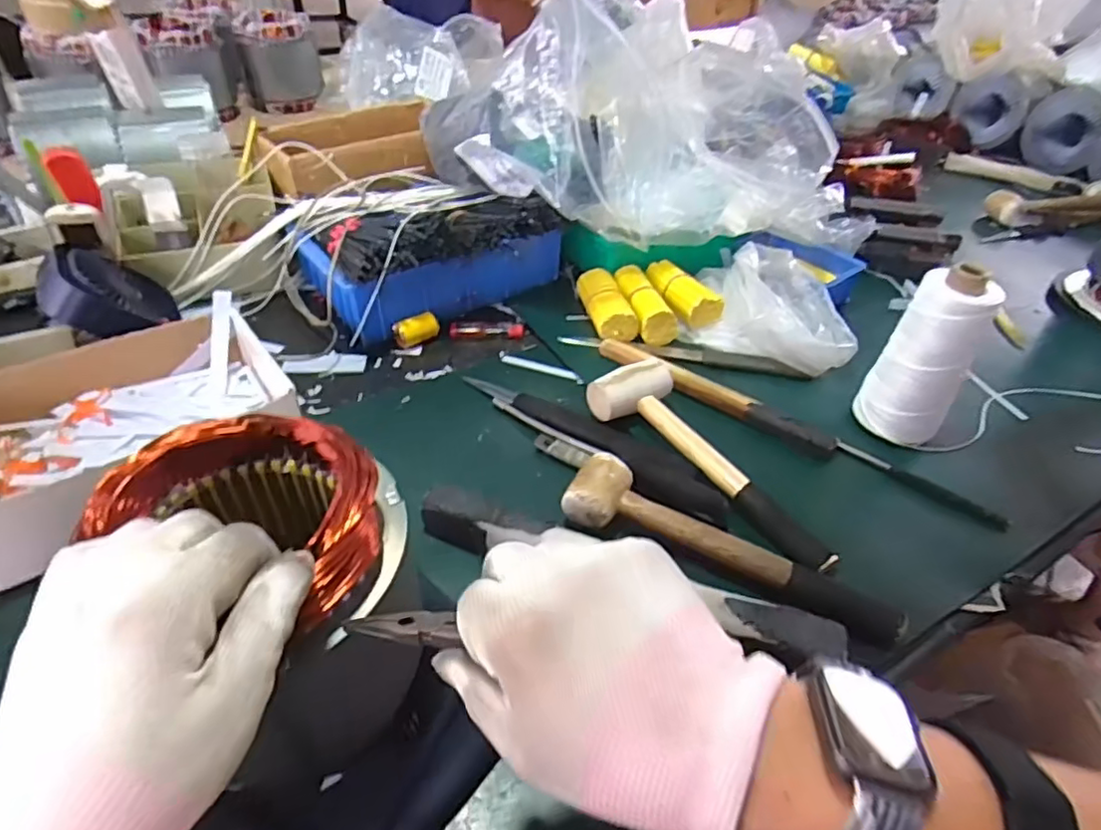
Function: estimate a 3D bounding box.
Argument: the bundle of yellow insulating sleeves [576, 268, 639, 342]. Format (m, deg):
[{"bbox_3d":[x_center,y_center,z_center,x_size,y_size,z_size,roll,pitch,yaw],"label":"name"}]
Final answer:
[{"bbox_3d":[0.065,-0.133,0.749,0.044,0.038,0.126,-6,43,-11],"label":"bundle of yellow insulating sleeves"}]

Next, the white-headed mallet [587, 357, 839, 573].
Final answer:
[{"bbox_3d":[0.149,0.035,0.562,0.079,0.046,0.255,-29,52,-31],"label":"white-headed mallet"}]

